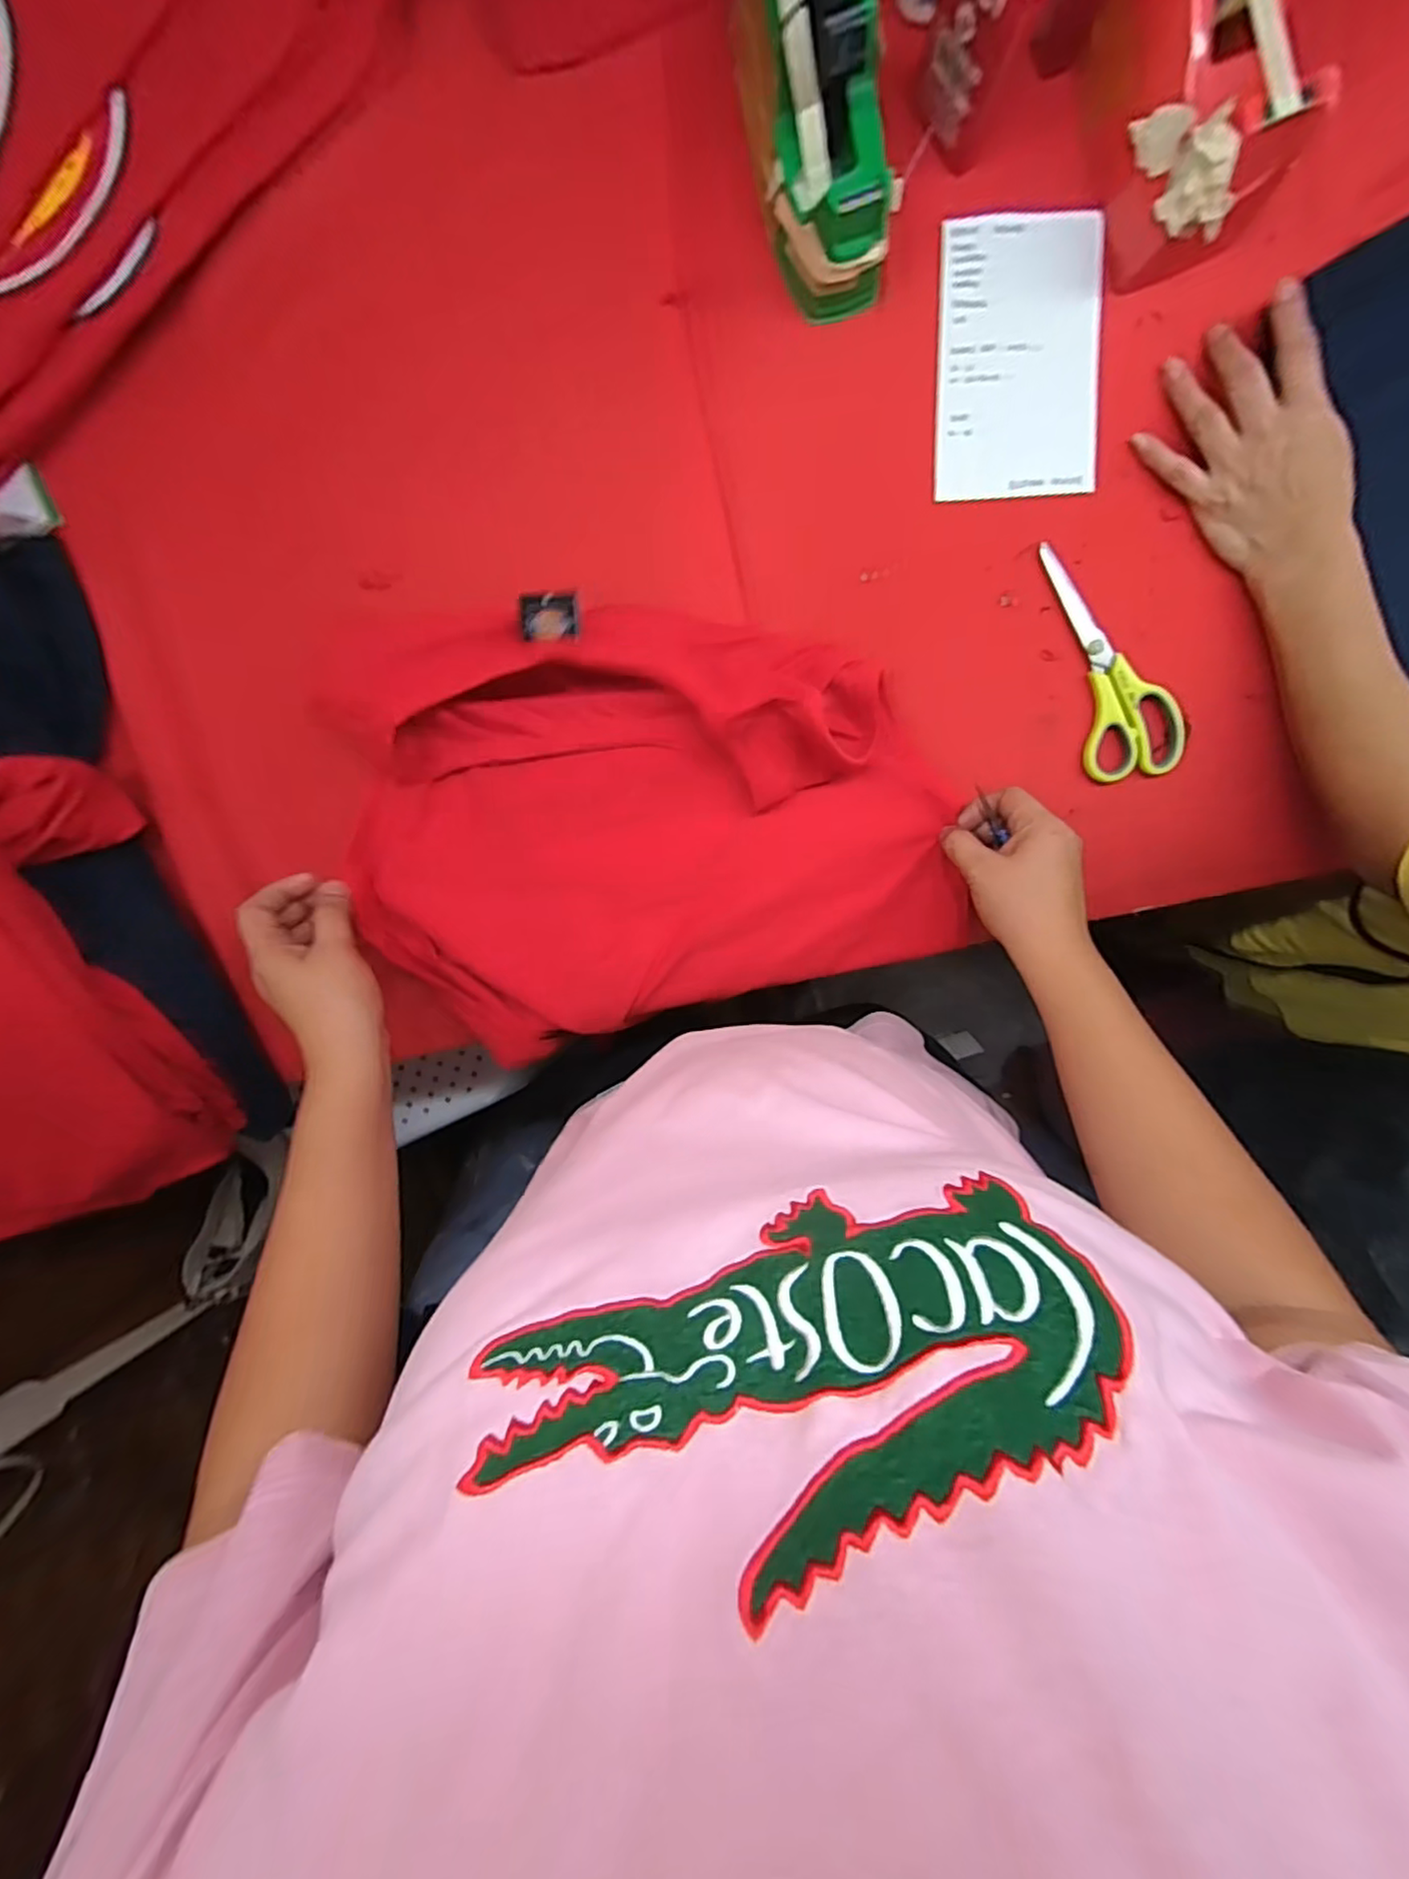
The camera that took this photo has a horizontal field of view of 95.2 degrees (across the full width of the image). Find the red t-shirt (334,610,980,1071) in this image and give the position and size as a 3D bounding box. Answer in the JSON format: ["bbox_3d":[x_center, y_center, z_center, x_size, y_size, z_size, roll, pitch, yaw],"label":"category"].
[{"bbox_3d":[-0.047,-0.085,0.482,0.439,0.070,0.319,-16,99,3],"label":"red t-shirt"}]

